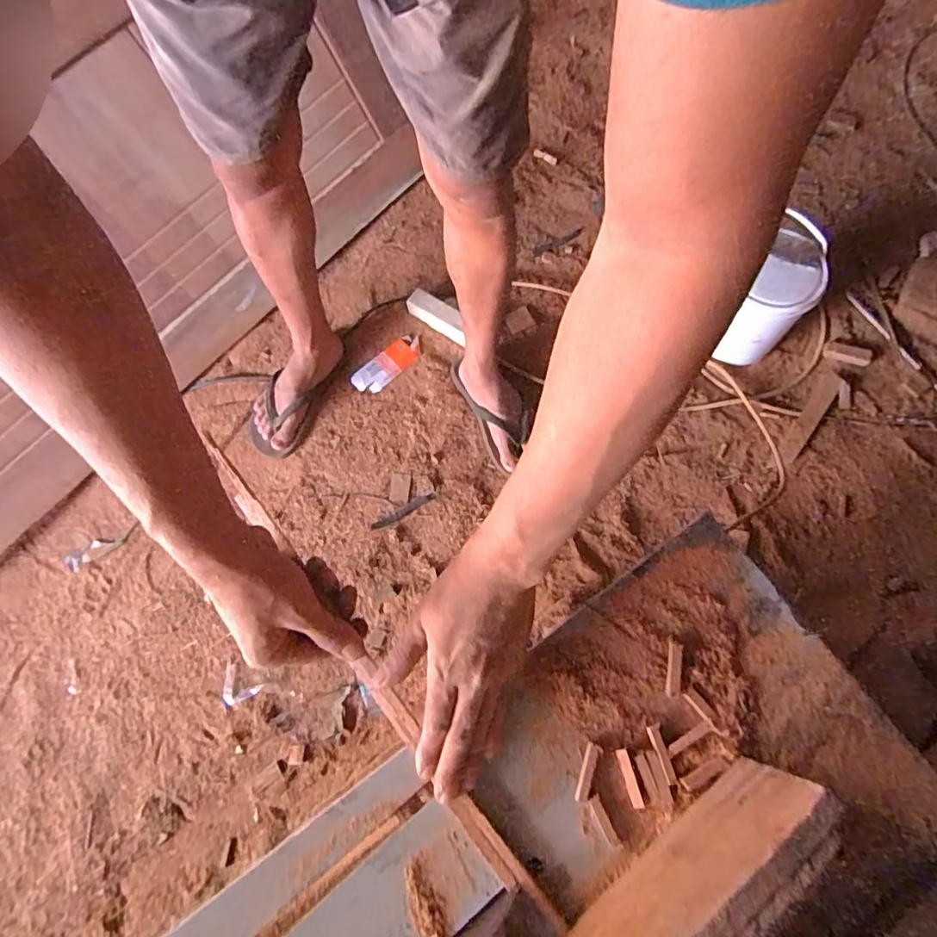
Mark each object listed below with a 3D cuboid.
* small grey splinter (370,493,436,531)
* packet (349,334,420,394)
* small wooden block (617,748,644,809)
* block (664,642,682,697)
[{"bbox_3d":[-0.118,0.078,0.992,0.126,0.013,0.021,-31,72,-6],"label":"small grey splinter"},{"bbox_3d":[-0.161,-0.209,1.092,0.156,0.011,0.061,-42,73,-10],"label":"packet"},{"bbox_3d":[0.121,0.233,0.410,0.008,0.005,0.041,-16,71,-1],"label":"small wooden block"},{"bbox_3d":[0.161,0.158,0.430,0.011,0.004,0.040,9,72,8],"label":"block"}]

